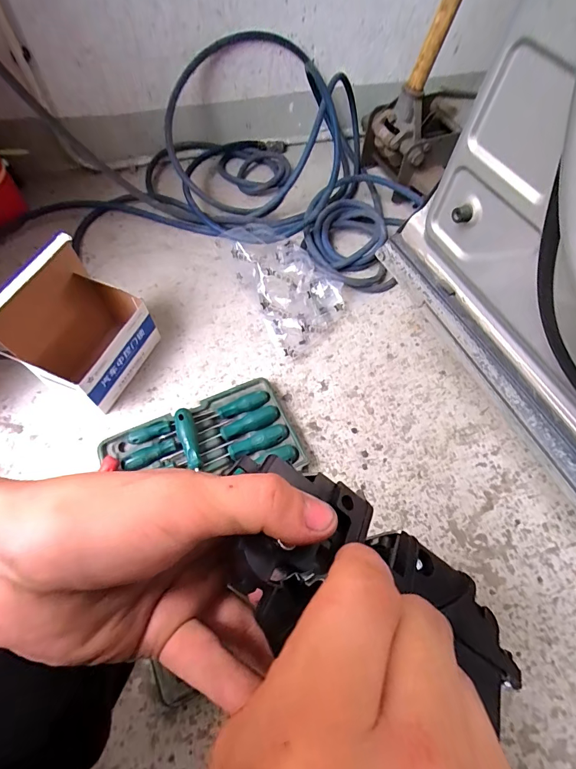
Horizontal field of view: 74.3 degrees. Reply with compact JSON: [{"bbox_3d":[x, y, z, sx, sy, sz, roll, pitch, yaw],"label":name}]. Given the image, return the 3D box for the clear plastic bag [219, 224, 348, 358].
[{"bbox_3d":[-0.004,-0.213,0.745,0.170,0.105,0.281,-27,65,-15],"label":"clear plastic bag"}]

